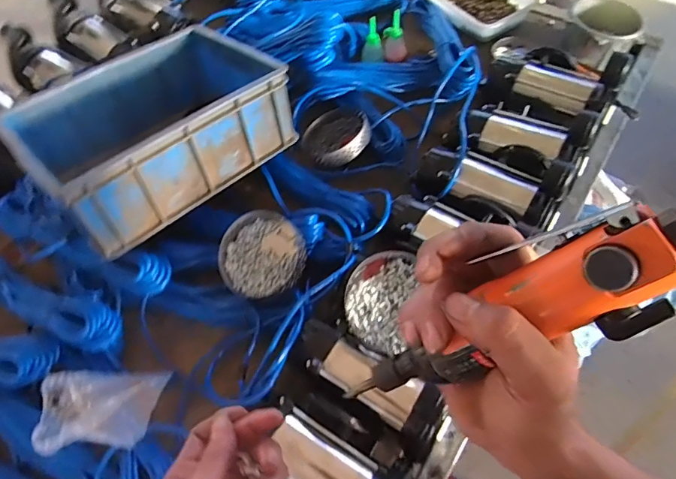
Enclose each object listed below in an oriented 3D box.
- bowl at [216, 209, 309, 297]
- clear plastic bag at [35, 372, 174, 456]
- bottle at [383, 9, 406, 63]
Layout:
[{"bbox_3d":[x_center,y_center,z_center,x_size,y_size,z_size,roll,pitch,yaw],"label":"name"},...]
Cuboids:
[{"bbox_3d":[-0.123,0.024,0.734,0.132,0.047,0.138,-2,60,3],"label":"bowl"},{"bbox_3d":[-0.323,0.240,0.651,0.164,0.083,0.110,-5,60,2],"label":"clear plastic bag"},{"bbox_3d":[0.129,-0.451,1.032,0.053,0.115,0.041,9,61,9],"label":"bottle"}]

